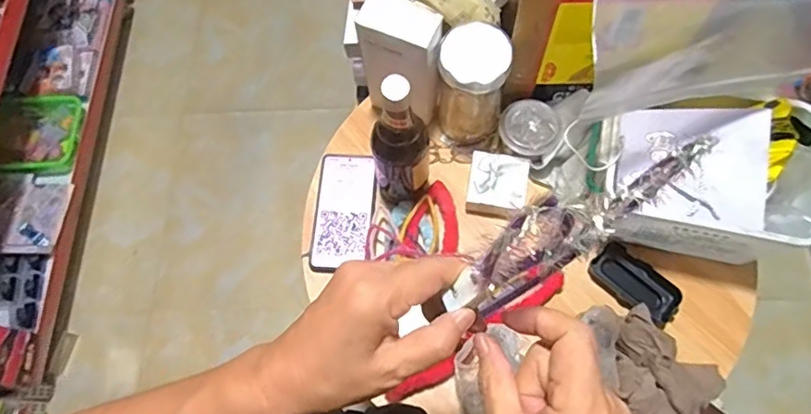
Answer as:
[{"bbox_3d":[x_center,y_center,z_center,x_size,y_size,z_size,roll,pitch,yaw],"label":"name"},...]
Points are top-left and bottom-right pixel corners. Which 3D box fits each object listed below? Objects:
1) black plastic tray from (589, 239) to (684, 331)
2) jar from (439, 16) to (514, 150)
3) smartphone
[{"bbox_3d":[0.284,0.097,0.660,0.110,0.014,0.056,41,92,19],"label":"black plastic tray"},{"bbox_3d":[0.085,-0.154,0.680,0.081,0.152,0.080,-1,69,3],"label":"jar"},{"bbox_3d":[-0.081,0.004,0.716,0.079,0.015,0.166,3,69,4],"label":"smartphone"}]

